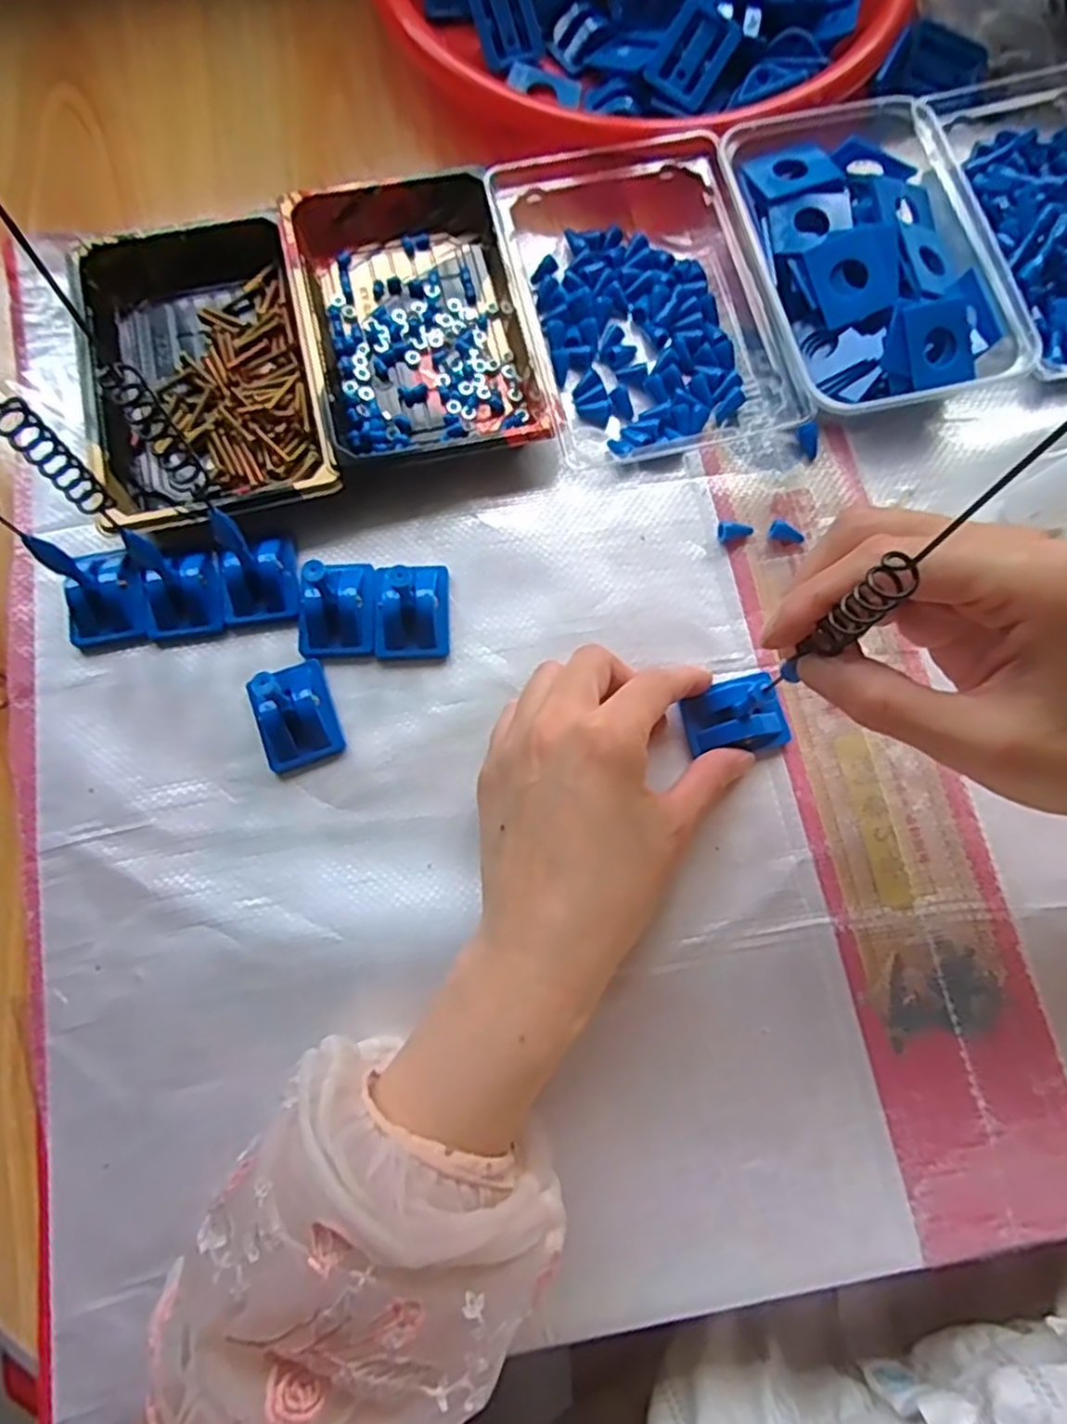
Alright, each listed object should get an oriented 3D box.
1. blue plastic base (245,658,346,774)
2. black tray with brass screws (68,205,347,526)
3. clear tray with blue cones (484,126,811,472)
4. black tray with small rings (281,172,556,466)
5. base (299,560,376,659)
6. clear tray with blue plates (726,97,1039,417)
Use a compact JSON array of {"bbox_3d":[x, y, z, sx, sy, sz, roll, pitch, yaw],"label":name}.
[{"bbox_3d":[-0.106,-0.001,0.320,0.033,0.026,0.046,-20,77,-5],"label":"blue plastic base"},{"bbox_3d":[-0.162,-0.164,0.358,0.112,0.024,0.160,-14,76,-4],"label":"black tray with brass screws"},{"bbox_3d":[0.050,-0.212,0.366,0.113,0.035,0.177,-17,76,-4],"label":"clear tray with blue cones"},{"bbox_3d":[-0.057,-0.194,0.362,0.106,0.030,0.156,-14,76,-4],"label":"black tray with small rings"},{"bbox_3d":[-0.090,-0.049,0.333,0.032,0.025,0.045,0,76,0],"label":"base"},{"bbox_3d":[0.162,-0.219,0.365,0.114,0.036,0.165,-14,76,-4],"label":"clear tray with blue plates"}]

